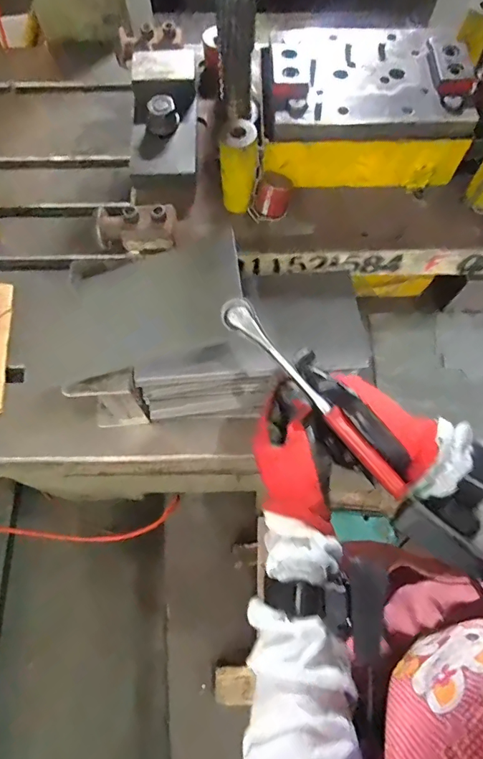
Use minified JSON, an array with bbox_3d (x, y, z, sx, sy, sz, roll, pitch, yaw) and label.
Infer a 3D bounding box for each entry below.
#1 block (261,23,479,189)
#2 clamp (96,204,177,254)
[{"bbox_3d":[0.144,-0.331,0.525,0.229,0.090,0.165,1,68,0],"label":"block"},{"bbox_3d":[-0.121,-0.174,0.498,0.091,0.051,0.041,0,68,0],"label":"clamp"}]

